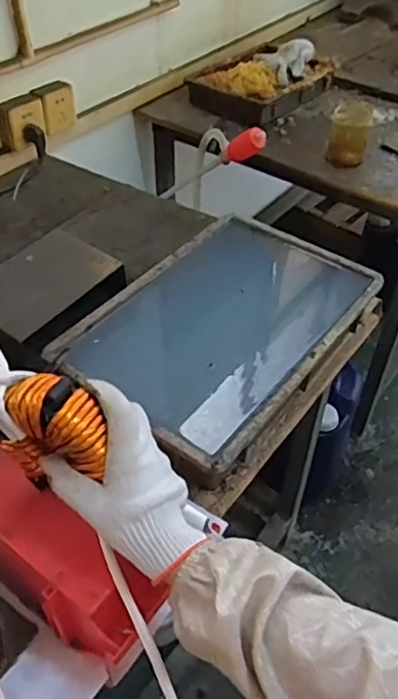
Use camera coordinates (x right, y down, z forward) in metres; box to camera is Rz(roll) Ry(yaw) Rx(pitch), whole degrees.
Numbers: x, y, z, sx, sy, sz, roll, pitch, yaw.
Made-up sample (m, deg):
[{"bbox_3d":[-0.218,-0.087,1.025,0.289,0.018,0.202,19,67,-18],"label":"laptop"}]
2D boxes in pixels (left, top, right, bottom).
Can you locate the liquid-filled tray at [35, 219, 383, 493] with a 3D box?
[{"bbox_3d":[0.039,-0.040,0.852,0.301,0.053,0.447,29,52,26],"label":"liquid-filled tray"}]

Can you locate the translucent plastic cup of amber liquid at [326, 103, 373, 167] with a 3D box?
[{"bbox_3d":[0.332,-0.479,1.296,0.090,0.124,0.092,8,45,8],"label":"translucent plastic cup of amber liquid"}]

